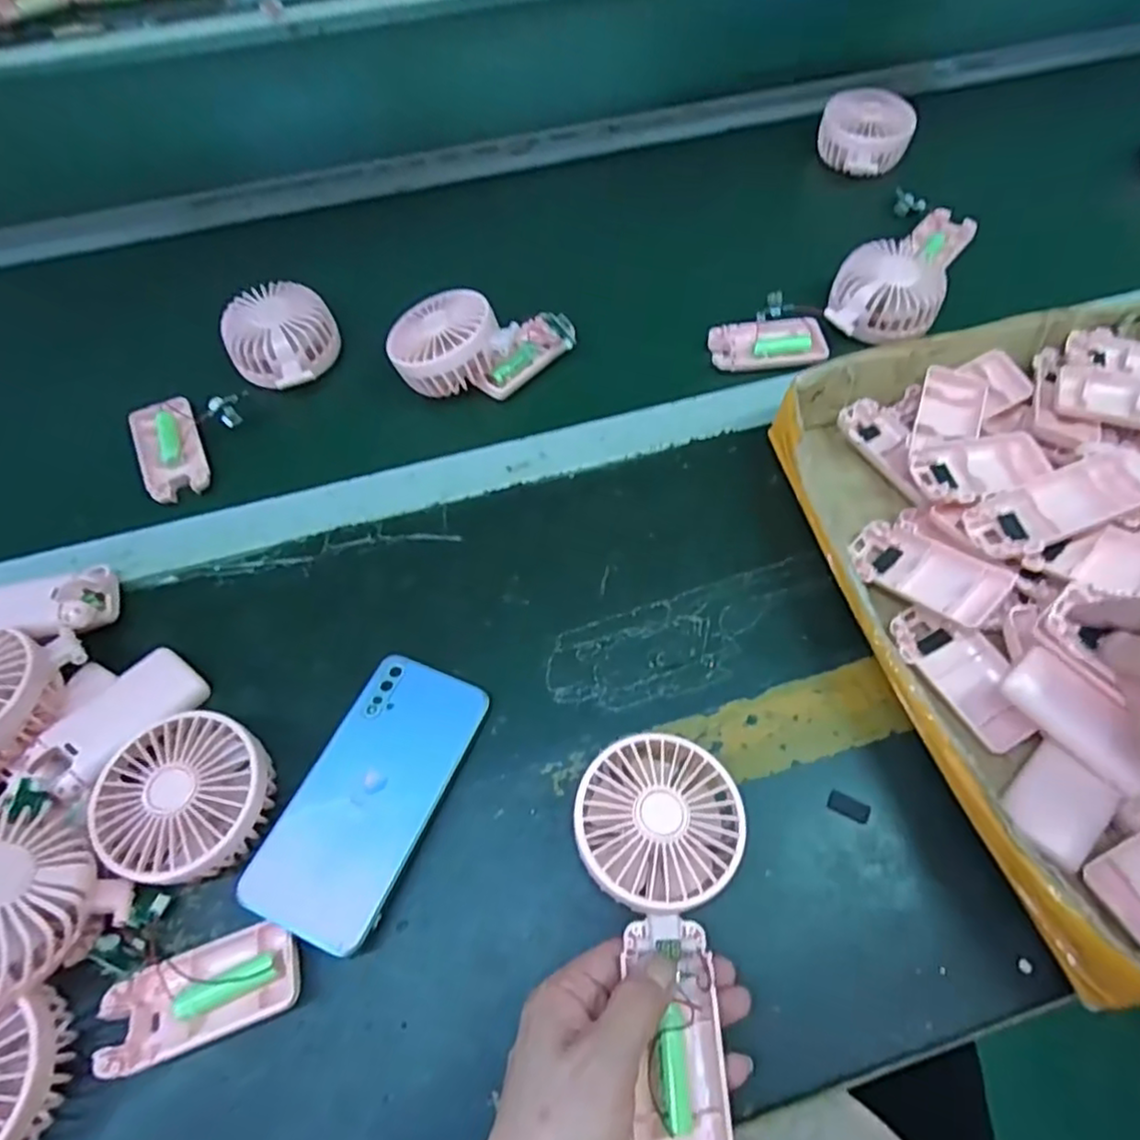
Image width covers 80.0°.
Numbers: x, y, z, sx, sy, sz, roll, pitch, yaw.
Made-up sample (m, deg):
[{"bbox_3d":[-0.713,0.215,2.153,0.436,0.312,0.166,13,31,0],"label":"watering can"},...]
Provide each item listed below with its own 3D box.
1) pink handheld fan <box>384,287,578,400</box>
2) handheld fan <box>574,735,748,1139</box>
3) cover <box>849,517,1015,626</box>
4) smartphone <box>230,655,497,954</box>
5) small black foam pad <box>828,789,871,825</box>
[{"bbox_3d":[-0.070,-0.183,0.543,0.140,0.058,0.072,-8,59,-4],"label":"pink handheld fan"},{"bbox_3d":[0.049,0.180,0.342,0.083,0.030,0.183,-1,65,1],"label":"handheld fan"},{"bbox_3d":[0.226,0.001,0.436,0.042,0.021,0.094,-36,44,-19],"label":"cover"},{"bbox_3d":[-0.114,0.128,0.397,0.078,0.007,0.161,23,58,9],"label":"smartphone"},{"bbox_3d":[0.164,0.139,0.398,0.023,0.004,0.012,24,62,15],"label":"small black foam pad"}]

